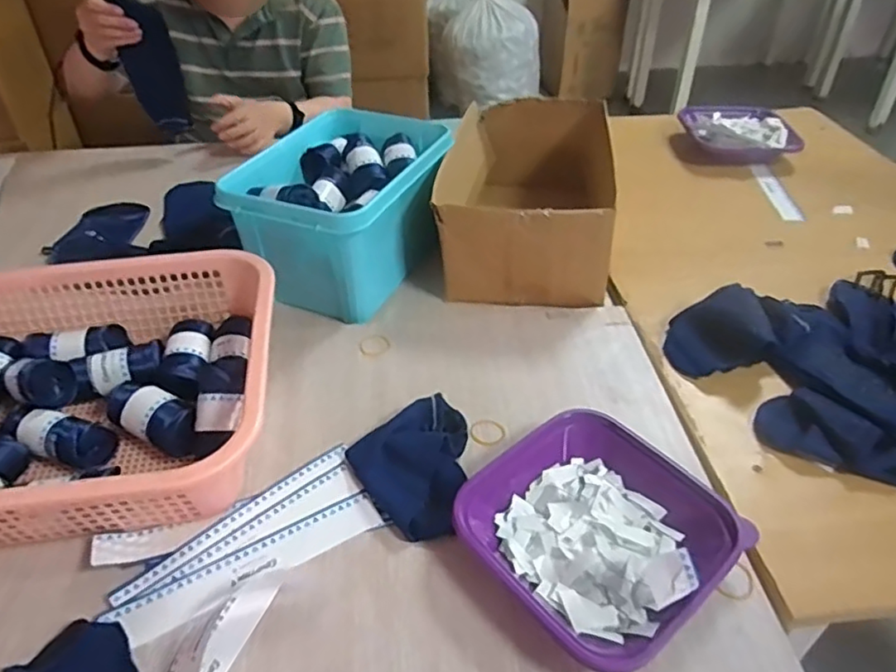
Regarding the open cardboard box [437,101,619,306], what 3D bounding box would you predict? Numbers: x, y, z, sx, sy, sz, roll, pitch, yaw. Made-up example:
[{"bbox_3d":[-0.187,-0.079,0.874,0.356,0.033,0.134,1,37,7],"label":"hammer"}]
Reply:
[{"bbox_3d":[0.111,-0.204,0.857,0.205,0.121,0.352,5,42,7],"label":"open cardboard box"}]

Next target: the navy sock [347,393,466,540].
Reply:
[{"bbox_3d":[-0.017,0.114,0.557,0.116,0.032,0.120,-29,49,-28],"label":"navy sock"}]

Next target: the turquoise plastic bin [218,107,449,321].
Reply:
[{"bbox_3d":[-0.125,-0.171,0.801,0.188,0.137,0.283,17,45,19],"label":"turquoise plastic bin"}]

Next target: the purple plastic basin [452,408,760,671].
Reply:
[{"bbox_3d":[0.119,0.153,0.499,0.182,0.053,0.186,-30,49,-29],"label":"purple plastic basin"}]

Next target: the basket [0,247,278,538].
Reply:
[{"bbox_3d":[-0.355,0.059,0.568,0.387,0.107,0.296,-6,42,-6],"label":"basket"}]

